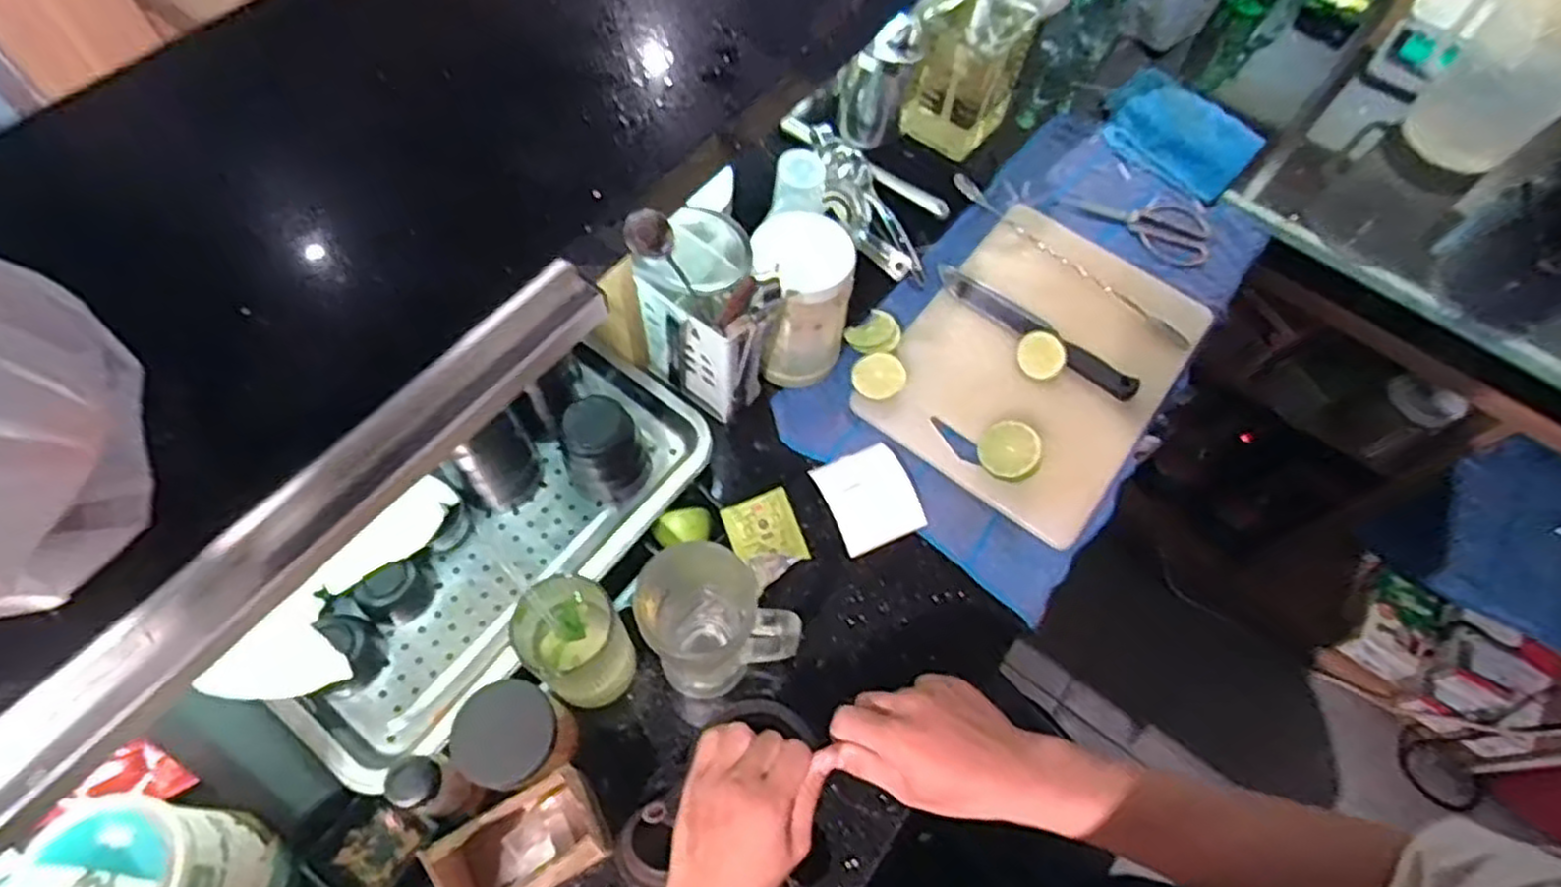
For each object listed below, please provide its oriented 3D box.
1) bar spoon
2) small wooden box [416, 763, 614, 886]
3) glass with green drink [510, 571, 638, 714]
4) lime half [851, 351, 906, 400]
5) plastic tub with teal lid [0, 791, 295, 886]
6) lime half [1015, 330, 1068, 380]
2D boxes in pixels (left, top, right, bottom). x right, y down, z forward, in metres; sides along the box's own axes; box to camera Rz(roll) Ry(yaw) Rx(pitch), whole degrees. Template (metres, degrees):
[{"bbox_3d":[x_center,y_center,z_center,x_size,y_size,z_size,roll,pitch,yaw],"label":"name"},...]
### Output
[{"bbox_3d":[0.318,-0.207,0.857,0.020,0.018,0.318,-39,72,-20],"label":"bar spoon"},{"bbox_3d":[-0.181,0.288,0.537,0.103,0.085,0.069,-25,68,-15],"label":"small wooden box"},{"bbox_3d":[-0.152,0.150,0.571,0.070,0.108,0.074,-40,73,-20],"label":"glass with green drink"},{"bbox_3d":[0.097,-0.066,0.757,0.051,0.018,0.049,2,64,-3],"label":"lime half"},{"bbox_3d":[-0.386,0.274,0.481,0.091,0.132,0.090,-12,65,-10],"label":"plastic tub with teal lid"},{"bbox_3d":[0.268,-0.092,0.782,0.048,0.028,0.047,2,64,-3],"label":"lime half"}]

